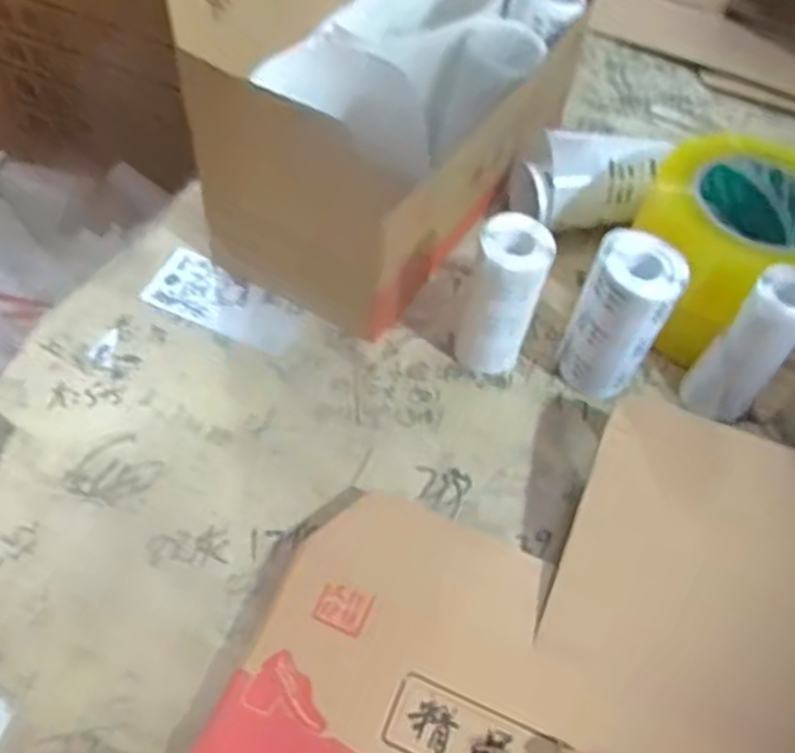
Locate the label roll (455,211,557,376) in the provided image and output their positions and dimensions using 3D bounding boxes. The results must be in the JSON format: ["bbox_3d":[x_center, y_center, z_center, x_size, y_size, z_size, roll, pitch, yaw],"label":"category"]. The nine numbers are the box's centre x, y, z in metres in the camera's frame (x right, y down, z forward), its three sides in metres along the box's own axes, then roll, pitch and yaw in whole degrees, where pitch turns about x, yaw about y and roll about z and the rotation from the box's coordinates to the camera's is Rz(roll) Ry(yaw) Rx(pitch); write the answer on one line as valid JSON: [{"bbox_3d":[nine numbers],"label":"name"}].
[{"bbox_3d":[0.059,-0.042,0.433,0.042,0.099,0.038,13,55,3],"label":"label roll"}]

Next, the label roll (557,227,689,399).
[{"bbox_3d":[0.124,-0.031,0.431,0.046,0.096,0.045,3,54,-5],"label":"label roll"}]

